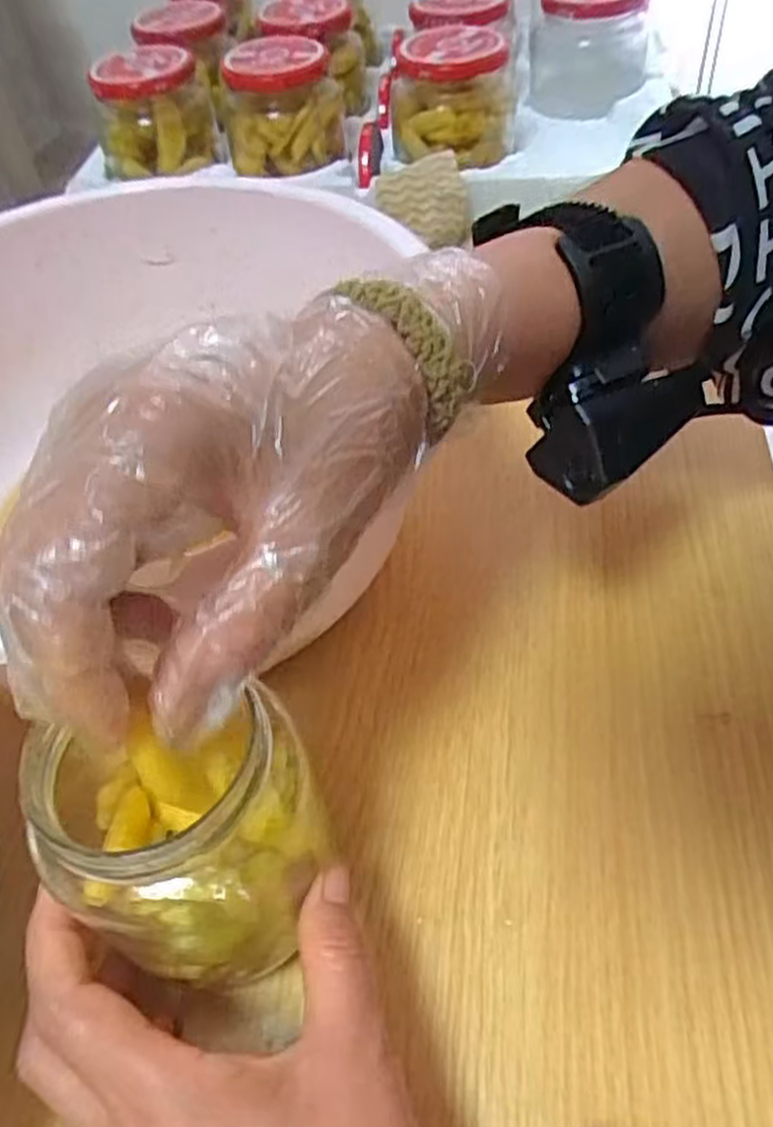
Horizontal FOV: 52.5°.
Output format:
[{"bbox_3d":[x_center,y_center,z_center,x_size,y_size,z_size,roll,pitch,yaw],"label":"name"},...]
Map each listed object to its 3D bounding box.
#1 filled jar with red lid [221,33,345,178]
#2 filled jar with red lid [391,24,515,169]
[{"bbox_3d":[-0.070,-0.308,0.530,0.081,0.063,0.065,-6,51,2],"label":"filled jar with red lid"},{"bbox_3d":[0.044,-0.306,0.520,0.069,0.066,0.062,19,56,20],"label":"filled jar with red lid"}]

